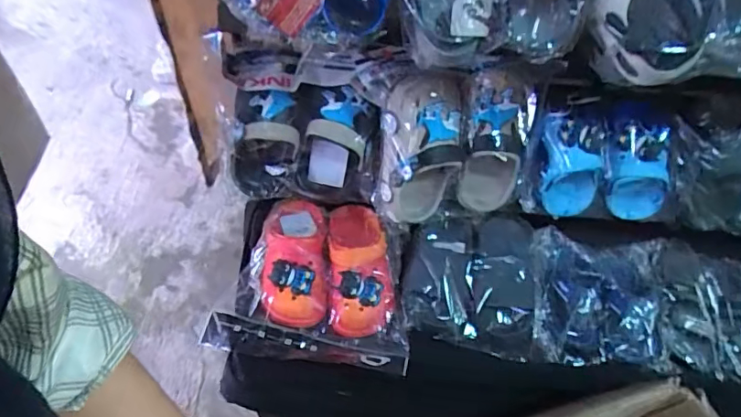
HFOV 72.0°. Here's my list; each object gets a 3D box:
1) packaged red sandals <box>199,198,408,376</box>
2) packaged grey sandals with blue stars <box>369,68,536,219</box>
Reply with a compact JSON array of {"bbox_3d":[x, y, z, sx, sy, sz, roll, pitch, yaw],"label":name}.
[{"bbox_3d":[-0.065,0.079,0.638,0.225,0.062,0.226,8,51,1],"label":"packaged red sandals"},{"bbox_3d":[0.096,-0.072,0.607,0.173,0.173,0.080,-2,51,-8],"label":"packaged grey sandals with blue stars"}]

